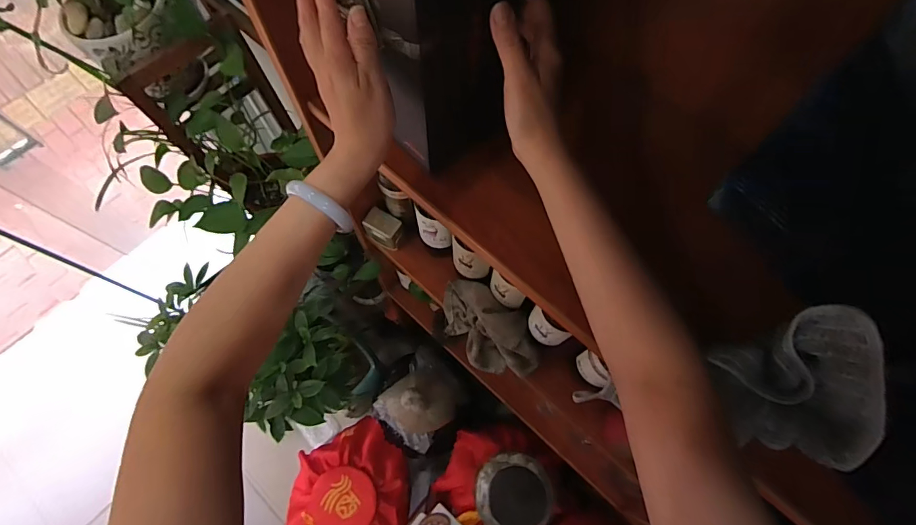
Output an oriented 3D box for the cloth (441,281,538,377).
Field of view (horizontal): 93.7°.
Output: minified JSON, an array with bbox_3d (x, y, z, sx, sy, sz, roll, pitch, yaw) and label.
[{"bbox_3d":[0.049,0.123,0.761,0.166,0.043,0.165,-2,103,32],"label":"cloth"}]

